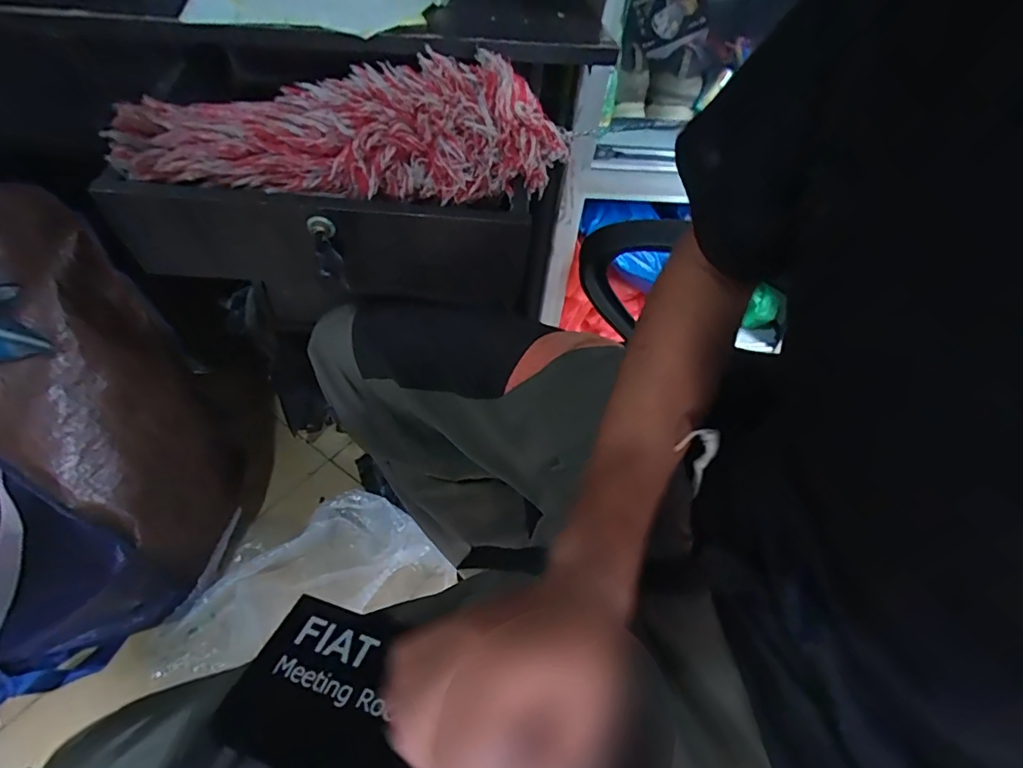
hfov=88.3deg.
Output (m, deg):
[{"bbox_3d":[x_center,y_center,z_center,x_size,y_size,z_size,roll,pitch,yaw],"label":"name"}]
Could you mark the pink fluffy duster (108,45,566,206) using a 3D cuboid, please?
[{"bbox_3d":[-0.131,-0.212,0.425,0.343,0.085,0.080,-1,48,-8],"label":"pink fluffy duster"}]

